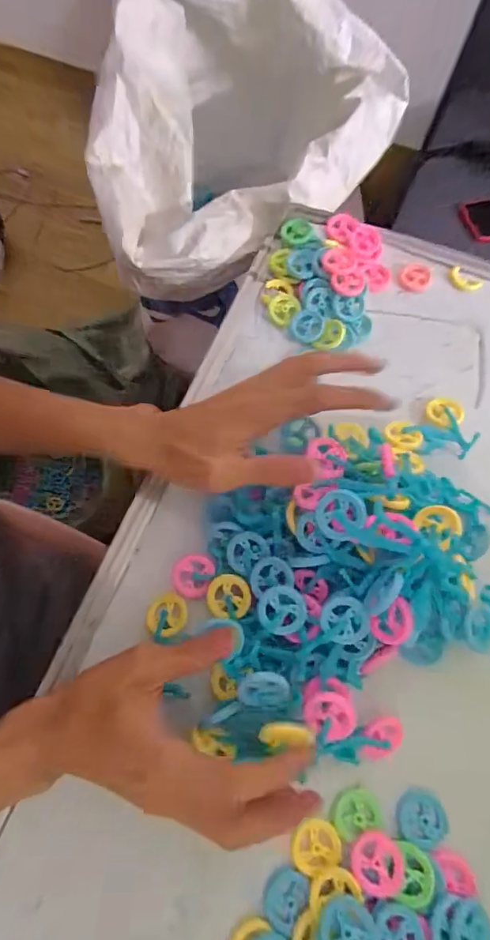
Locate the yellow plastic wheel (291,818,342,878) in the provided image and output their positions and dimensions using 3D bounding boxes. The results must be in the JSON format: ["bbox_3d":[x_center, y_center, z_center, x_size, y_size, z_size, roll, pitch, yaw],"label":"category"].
[{"bbox_3d":[0.043,0.229,0.275,0.030,0.007,0.025,-29,72,-12],"label":"yellow plastic wheel"}]

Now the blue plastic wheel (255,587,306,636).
[{"bbox_3d":[0.023,0.087,0.282,0.030,0.004,0.029,-1,83,7],"label":"blue plastic wheel"}]

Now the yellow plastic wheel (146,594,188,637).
[{"bbox_3d":[-0.054,0.100,0.314,0.027,0.006,0.028,0,69,-1],"label":"yellow plastic wheel"}]

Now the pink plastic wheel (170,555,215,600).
[{"bbox_3d":[-0.037,0.074,0.319,0.028,0.004,0.031,26,88,11],"label":"pink plastic wheel"}]

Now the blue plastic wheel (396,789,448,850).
[{"bbox_3d":[0.110,0.217,0.284,0.030,0.006,0.027,20,70,6],"label":"blue plastic wheel"}]

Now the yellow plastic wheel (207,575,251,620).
[{"bbox_3d":[-0.011,0.085,0.306,0.028,0.006,0.027,0,69,-1],"label":"yellow plastic wheel"}]

